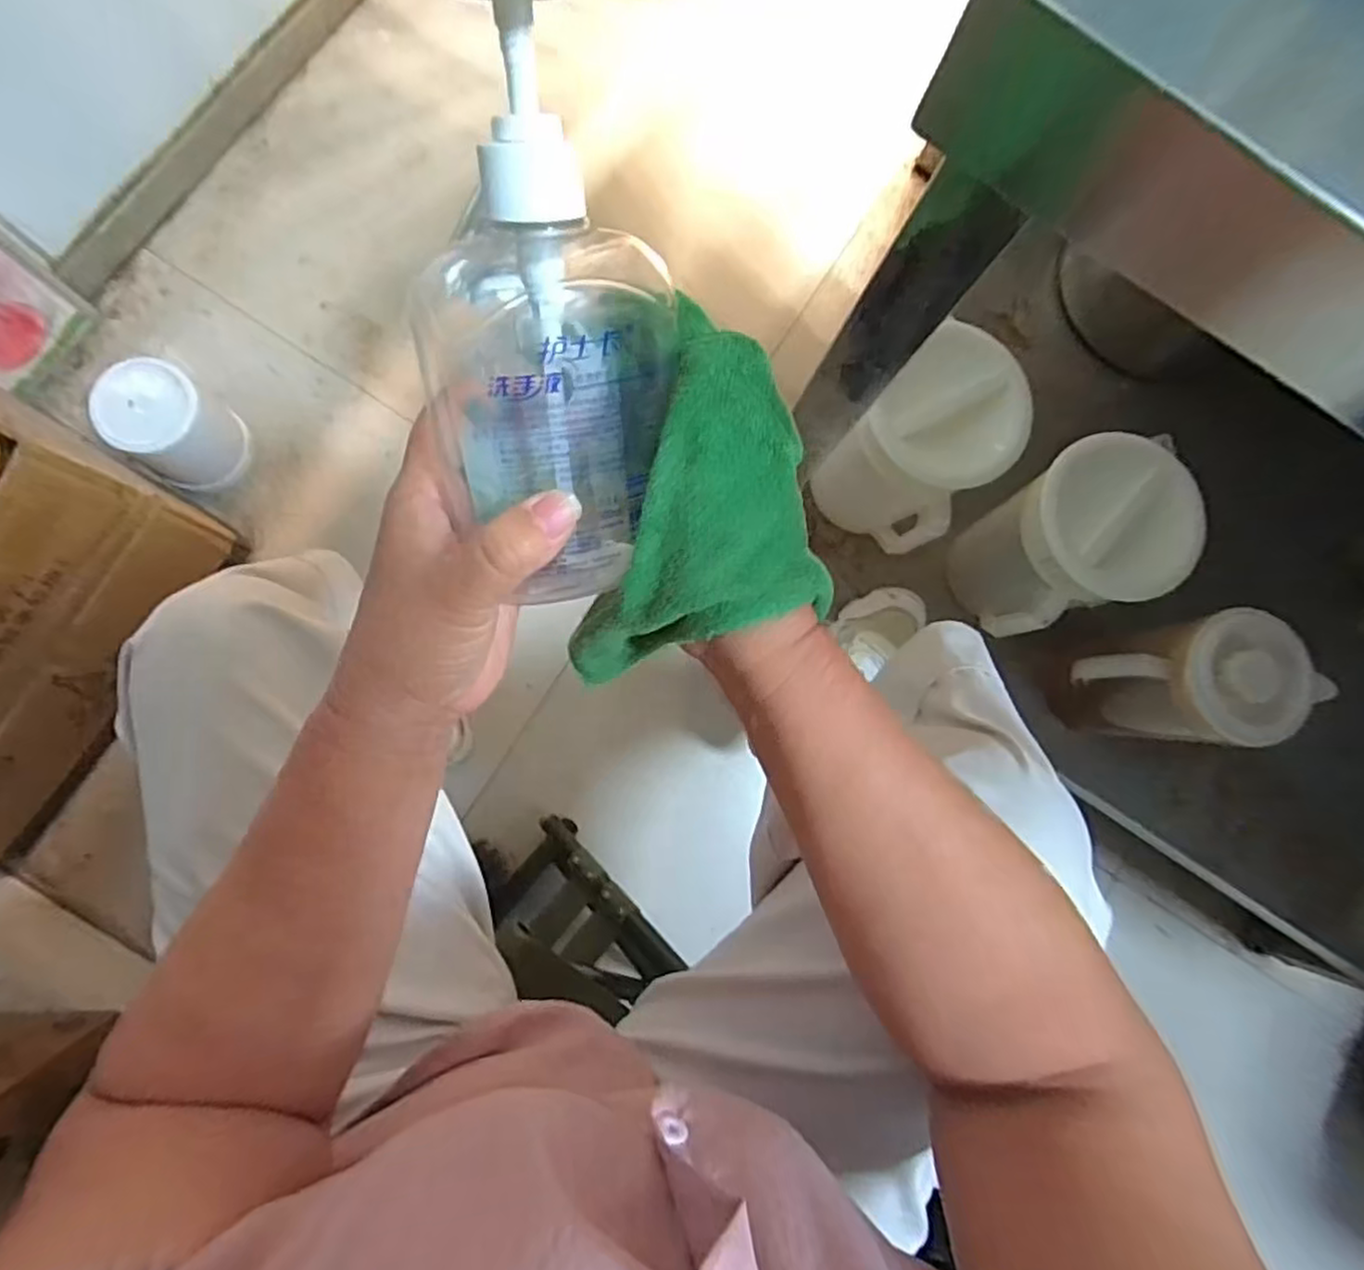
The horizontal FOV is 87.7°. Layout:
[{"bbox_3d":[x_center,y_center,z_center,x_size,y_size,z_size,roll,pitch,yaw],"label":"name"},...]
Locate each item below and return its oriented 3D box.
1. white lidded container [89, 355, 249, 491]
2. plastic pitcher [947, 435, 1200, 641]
[{"bbox_3d":[-0.589,-0.239,0.830,0.113,0.151,0.107,1,84,-7],"label":"white lidded container"},{"bbox_3d":[0.352,-0.081,0.688,0.129,0.225,0.144,-11,85,-8],"label":"plastic pitcher"}]

